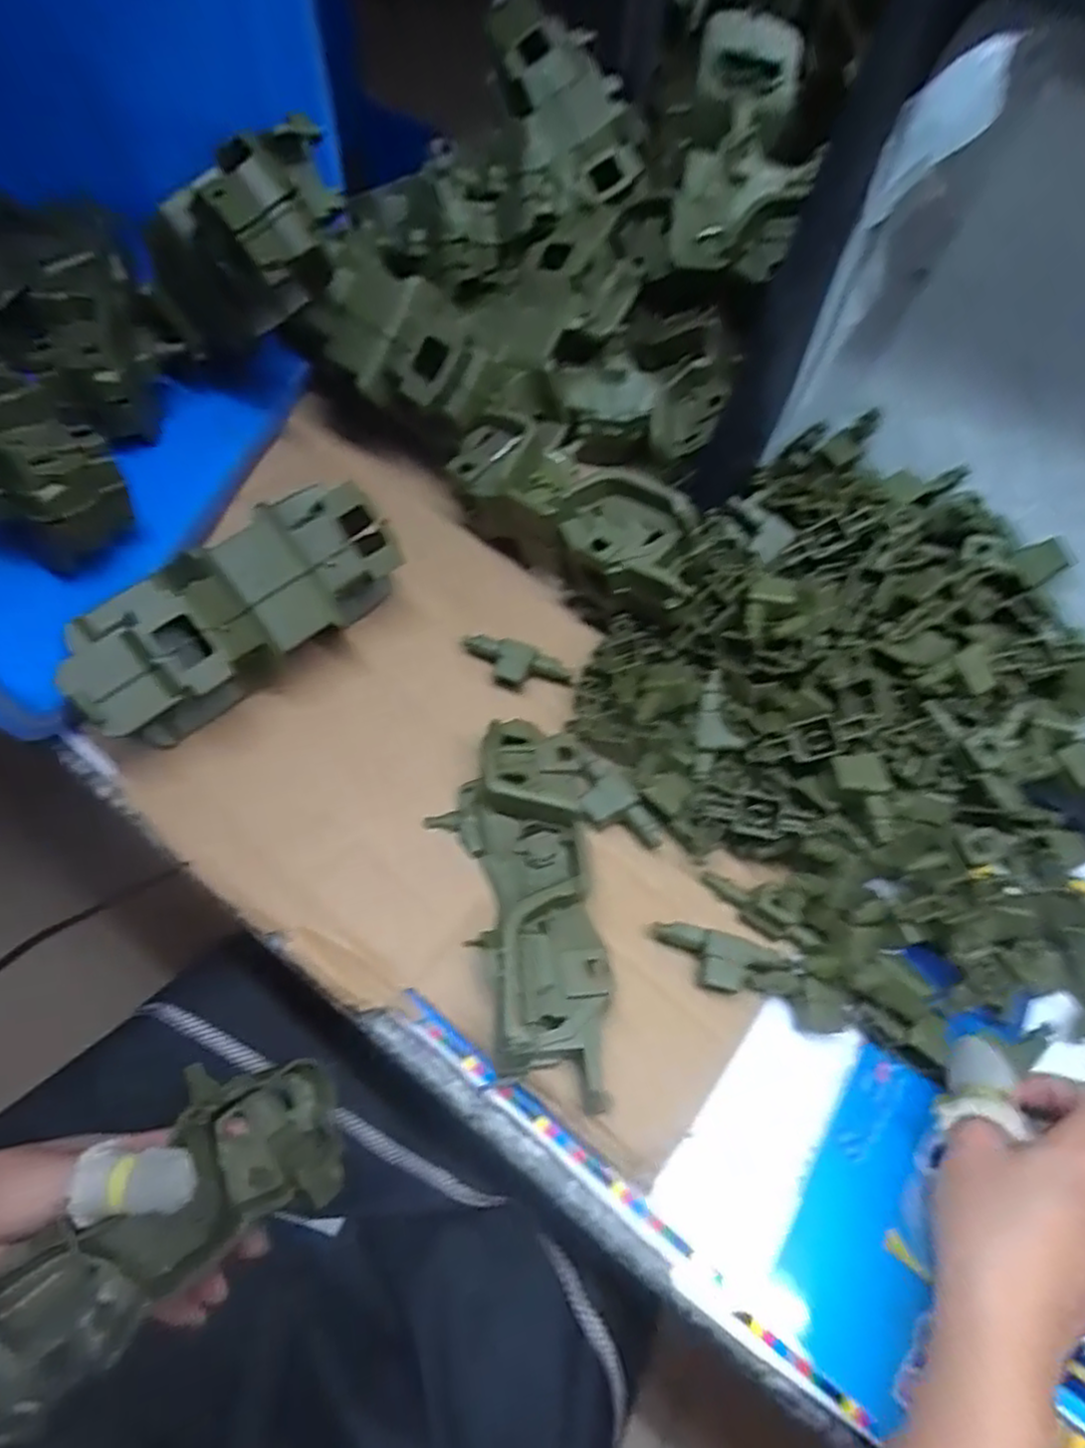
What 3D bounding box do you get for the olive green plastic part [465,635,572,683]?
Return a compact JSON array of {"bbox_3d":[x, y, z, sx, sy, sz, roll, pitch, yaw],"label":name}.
[{"bbox_3d":[-0.016,-0.036,0.424,0.064,0.014,0.024,17,54,8],"label":"olive green plastic part"}]

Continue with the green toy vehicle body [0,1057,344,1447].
[{"bbox_3d":[-0.172,0.225,0.321,0.069,0.052,0.179,43,46,19],"label":"green toy vehicle body"}]

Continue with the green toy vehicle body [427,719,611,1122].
[{"bbox_3d":[-0.011,0.080,0.341,0.074,0.041,0.184,-1,58,-7],"label":"green toy vehicle body"}]

